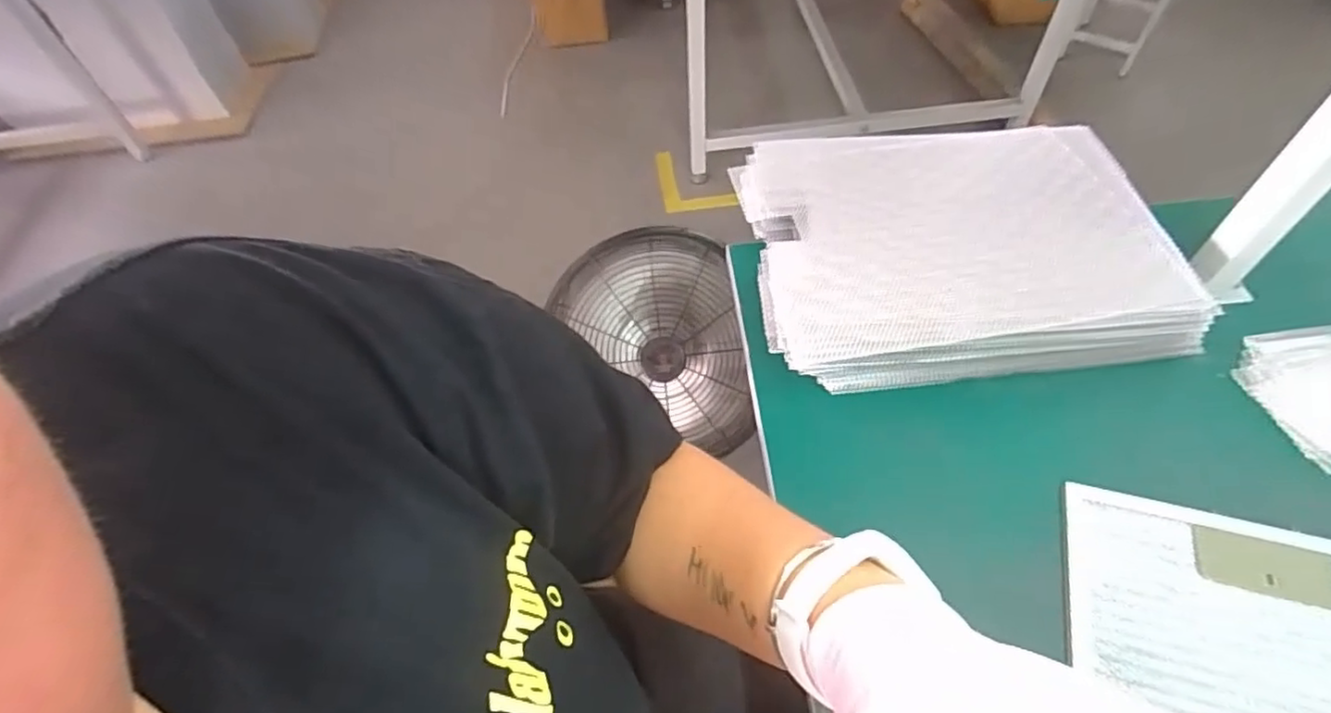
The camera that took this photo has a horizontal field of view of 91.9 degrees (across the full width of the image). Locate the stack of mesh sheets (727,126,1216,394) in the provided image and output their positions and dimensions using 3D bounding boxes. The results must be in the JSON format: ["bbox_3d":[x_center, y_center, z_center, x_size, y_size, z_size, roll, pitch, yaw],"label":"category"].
[{"bbox_3d":[0.262,-0.109,0.609,0.359,0.078,0.277,-3,54,2],"label":"stack of mesh sheets"}]

